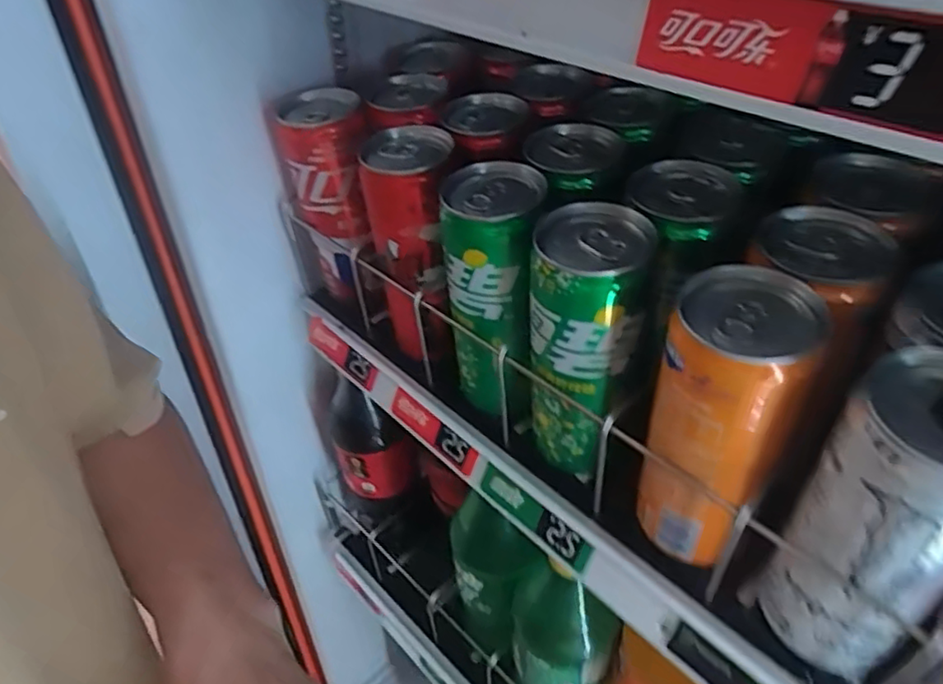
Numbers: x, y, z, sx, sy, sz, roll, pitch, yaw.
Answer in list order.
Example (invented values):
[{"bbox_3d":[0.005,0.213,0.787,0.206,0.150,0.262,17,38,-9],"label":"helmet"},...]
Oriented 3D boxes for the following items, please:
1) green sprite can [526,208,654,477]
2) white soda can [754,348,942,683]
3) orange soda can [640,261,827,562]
[{"bbox_3d":[0.052,0.008,0.316,0.053,0.140,0.053,1,38,-1],"label":"green sprite can"},{"bbox_3d":[0.151,0.075,0.241,0.056,0.143,0.054,30,46,32],"label":"white soda can"},{"bbox_3d":[0.104,0.042,0.275,0.051,0.137,0.051,24,43,26],"label":"orange soda can"}]

